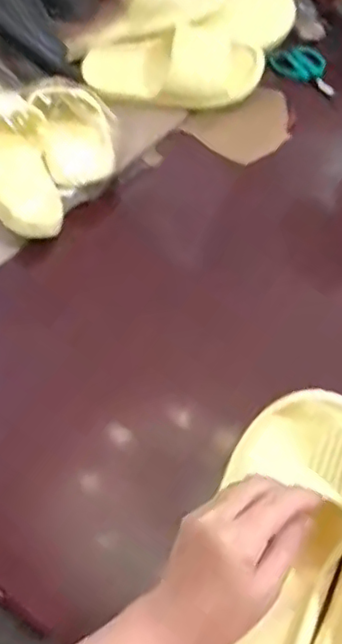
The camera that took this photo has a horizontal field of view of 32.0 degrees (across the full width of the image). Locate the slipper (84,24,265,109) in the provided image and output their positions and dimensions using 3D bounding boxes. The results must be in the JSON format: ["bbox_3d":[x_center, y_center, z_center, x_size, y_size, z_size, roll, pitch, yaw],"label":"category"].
[{"bbox_3d":[0.011,-0.375,0.877,0.256,0.078,0.122,0,51,1],"label":"slipper"}]

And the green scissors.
[{"bbox_3d":[0.216,-0.396,0.935,0.090,0.012,0.115,-35,72,-23],"label":"green scissors"}]

